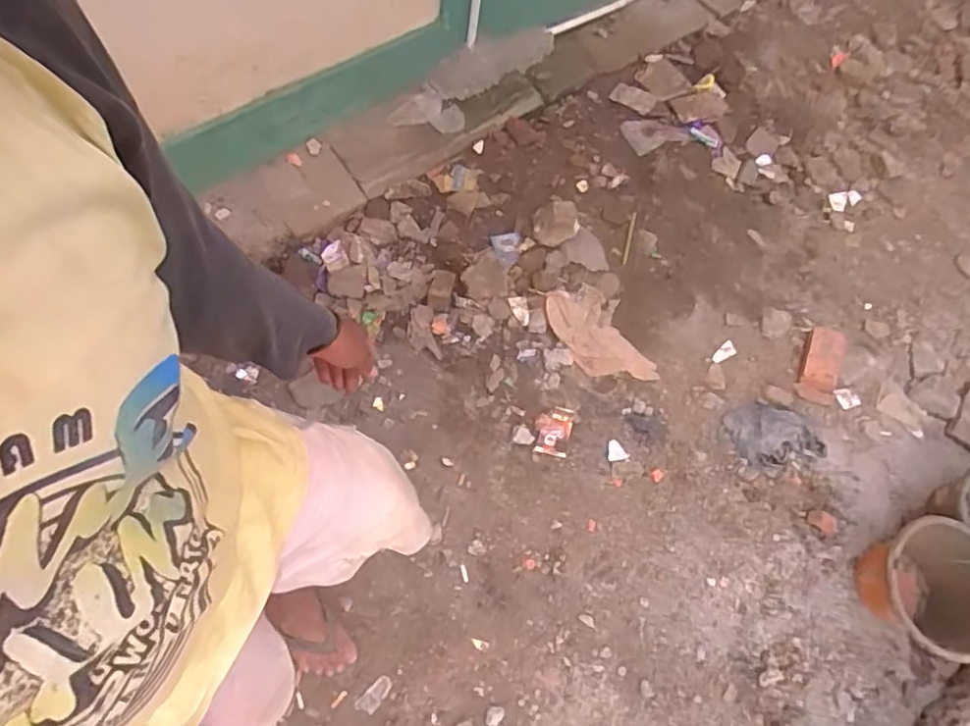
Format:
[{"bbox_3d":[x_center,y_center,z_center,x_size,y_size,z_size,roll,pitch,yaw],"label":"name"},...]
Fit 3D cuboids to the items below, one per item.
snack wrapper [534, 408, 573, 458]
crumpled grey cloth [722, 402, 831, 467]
[{"bbox_3d":[0.166,0.164,1.446,0.083,0.010,0.120,16,66,1],"label":"snack wrapper"},{"bbox_3d":[0.697,0.169,1.448,0.191,0.069,0.156,-10,69,-10],"label":"crumpled grey cloth"}]

